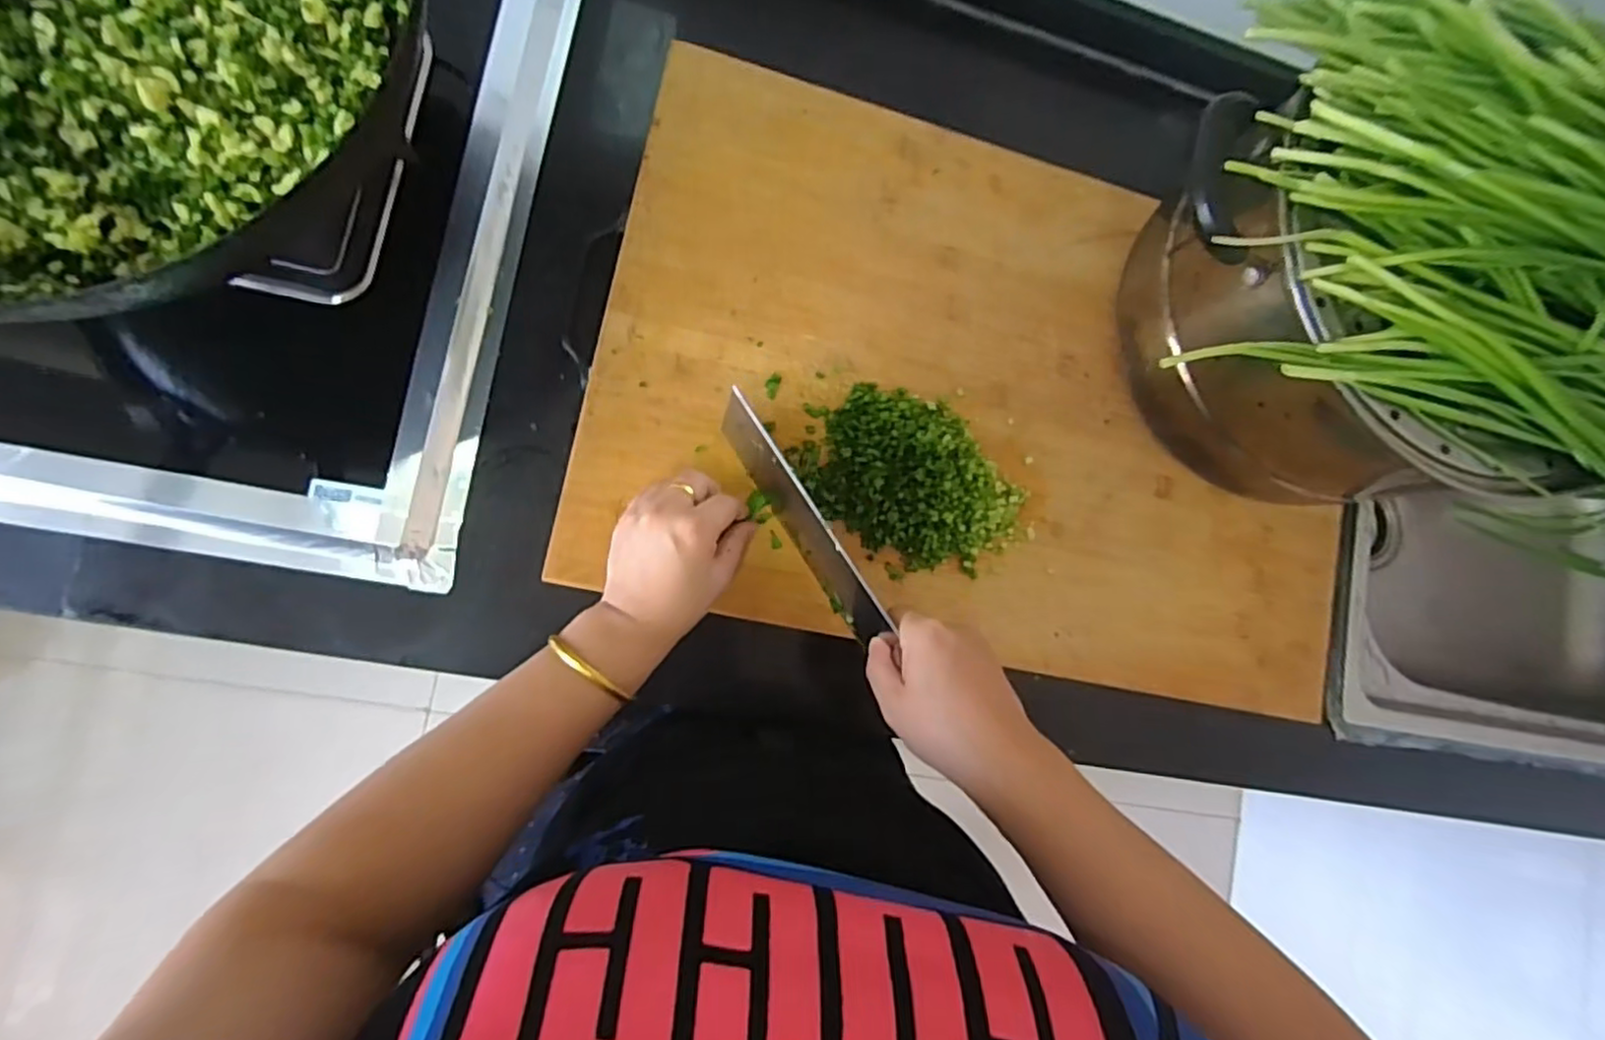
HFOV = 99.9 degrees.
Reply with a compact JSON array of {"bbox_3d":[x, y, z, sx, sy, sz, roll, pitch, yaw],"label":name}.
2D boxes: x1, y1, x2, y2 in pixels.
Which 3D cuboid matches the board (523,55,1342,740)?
[{"bbox_3d":[0.155,-0.093,0.493,0.578,0.029,0.382,12,86,-8],"label":"board"}]

